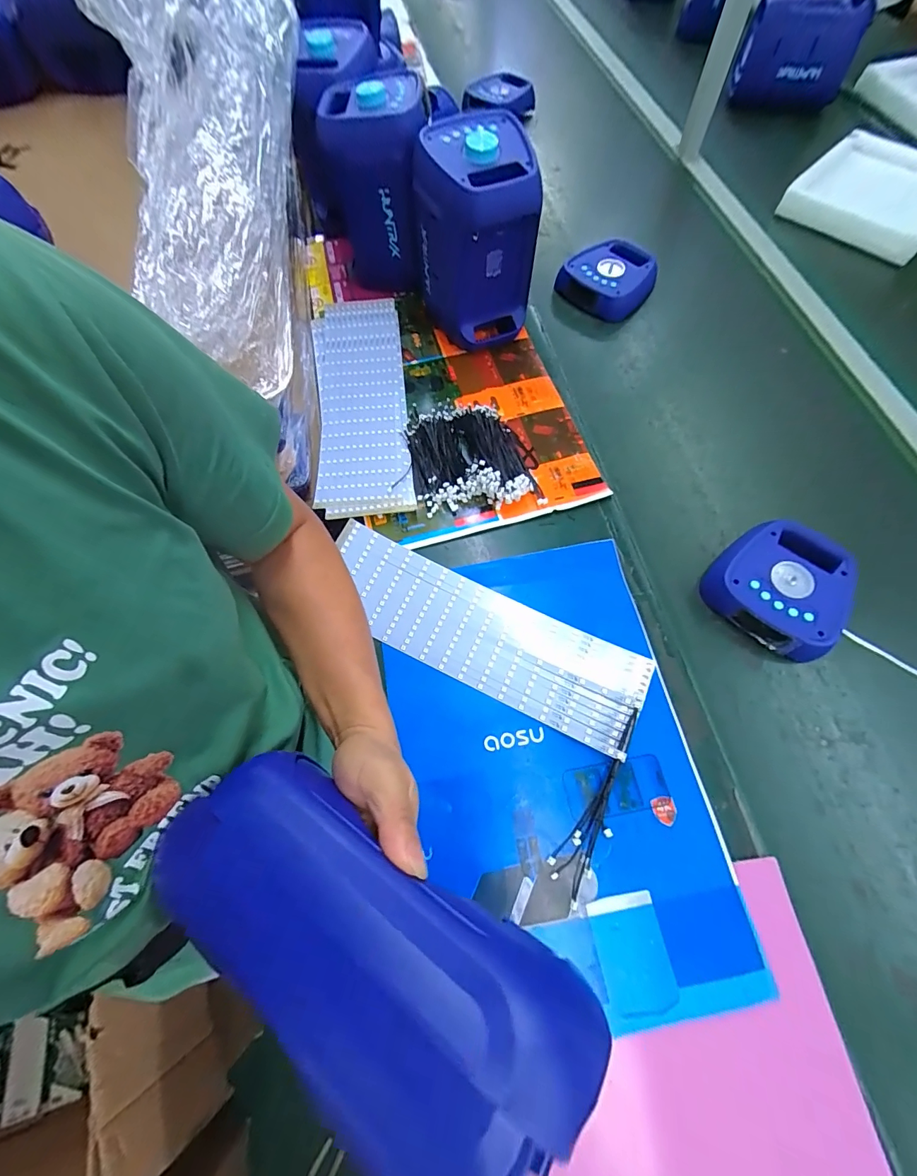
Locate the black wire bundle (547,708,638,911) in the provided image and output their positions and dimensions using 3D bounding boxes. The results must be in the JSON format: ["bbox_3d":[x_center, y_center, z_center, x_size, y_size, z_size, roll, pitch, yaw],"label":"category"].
[{"bbox_3d":[0.164,0.241,0.476,0.041,0.023,0.207,32,69,12],"label":"black wire bundle"}]

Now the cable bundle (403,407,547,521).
[{"bbox_3d":[0.022,-0.215,0.660,0.195,0.039,0.195,-5,66,-4],"label":"cable bundle"}]

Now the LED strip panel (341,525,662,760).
[{"bbox_3d":[0.022,0.057,0.556,0.433,0.027,0.125,25,74,12],"label":"LED strip panel"}]

